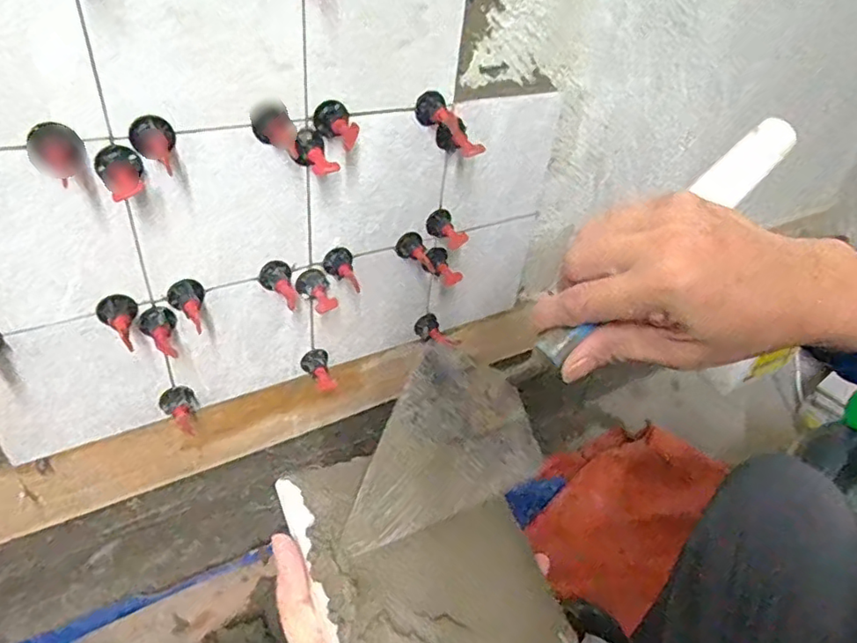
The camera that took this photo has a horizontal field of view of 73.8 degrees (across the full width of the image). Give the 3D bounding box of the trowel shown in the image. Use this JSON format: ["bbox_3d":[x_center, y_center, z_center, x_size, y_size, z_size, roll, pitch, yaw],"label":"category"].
[{"bbox_3d":[0.084,0.004,0.357,0.342,0.065,0.072,-42,54,-7],"label":"trowel"}]

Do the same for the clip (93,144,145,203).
[{"bbox_3d":[-0.226,-0.108,0.418,0.031,0.030,0.034,-13,43,-24],"label":"clip"}]

